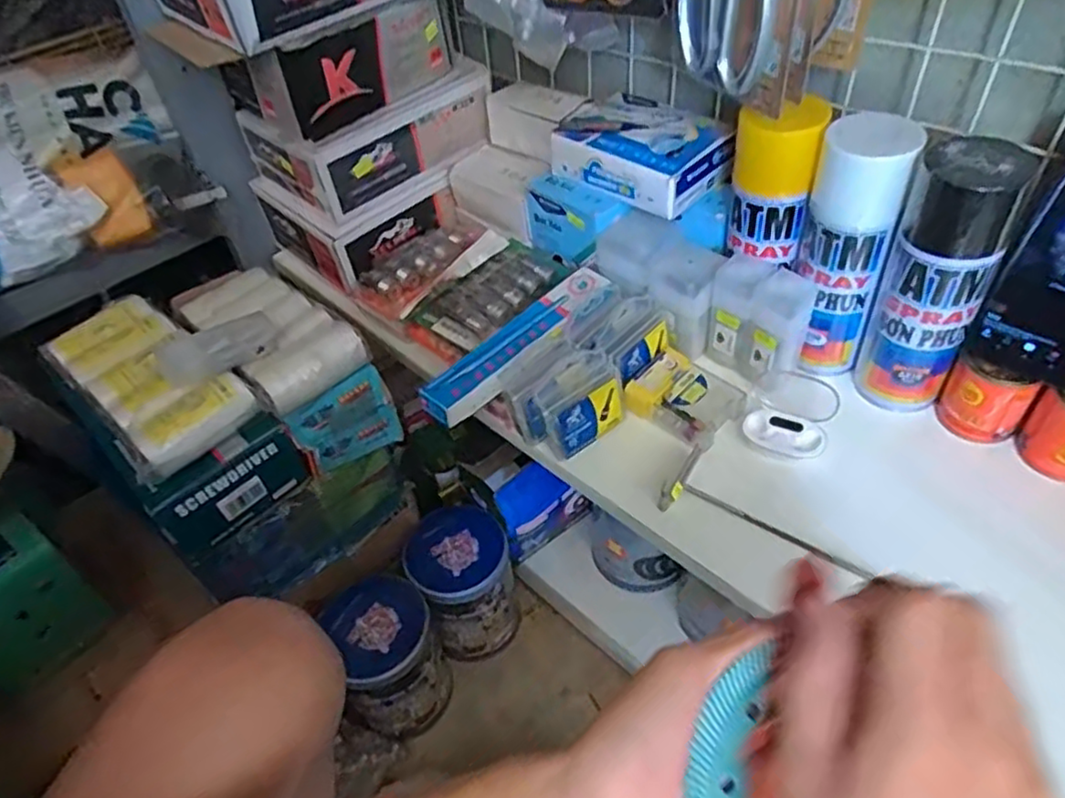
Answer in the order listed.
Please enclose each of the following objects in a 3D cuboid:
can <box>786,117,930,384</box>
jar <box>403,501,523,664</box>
[{"bbox_3d":[0.236,-0.109,0.520,0.061,0.195,0.052,19,50,24],"label":"can"},{"bbox_3d":[-0.077,0.213,0.789,0.107,0.160,0.113,-3,45,3],"label":"jar"}]

